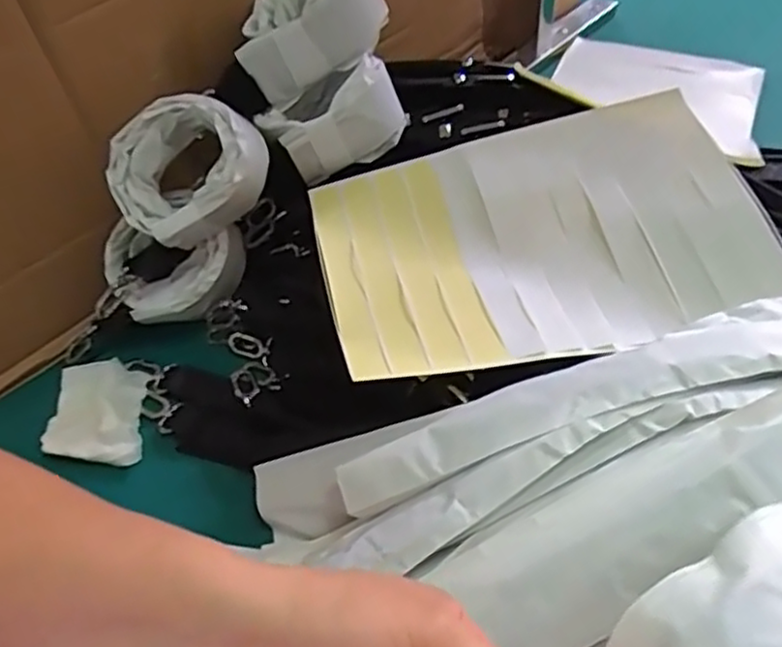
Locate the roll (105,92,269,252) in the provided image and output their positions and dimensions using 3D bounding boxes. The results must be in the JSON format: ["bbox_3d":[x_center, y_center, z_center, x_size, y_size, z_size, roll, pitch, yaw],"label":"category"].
[{"bbox_3d":[-0.134,-0.104,0.473,0.101,0.054,0.083,-32,94,11],"label":"roll"}]

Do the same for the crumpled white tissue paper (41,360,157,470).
[{"bbox_3d":[-0.200,0.057,0.479,0.065,0.011,0.086,-3,51,1],"label":"crumpled white tissue paper"}]

